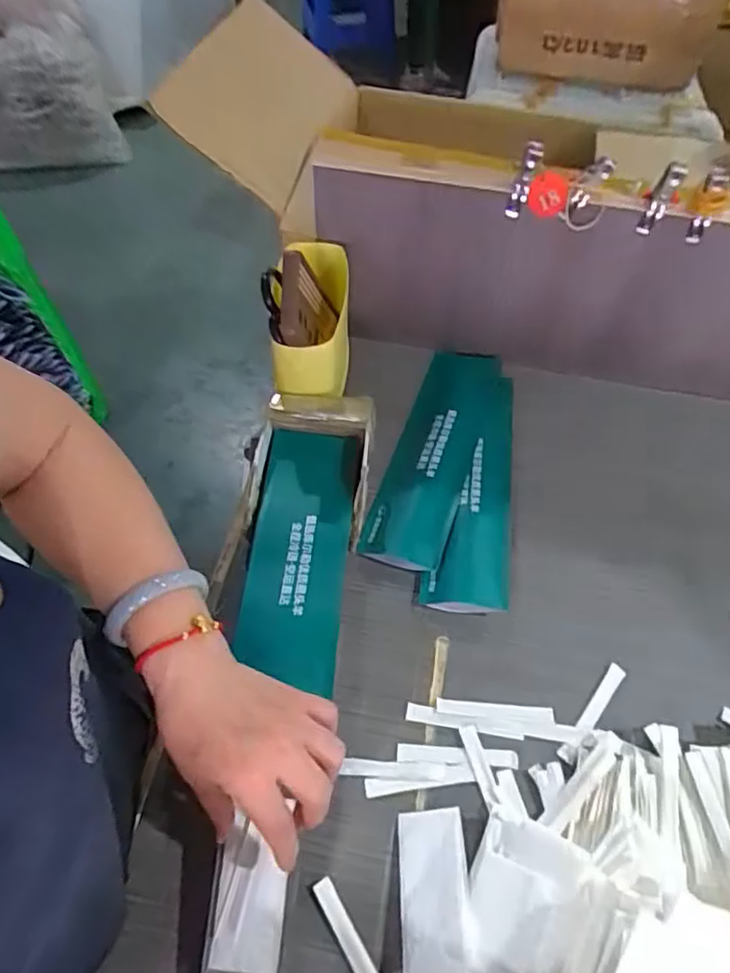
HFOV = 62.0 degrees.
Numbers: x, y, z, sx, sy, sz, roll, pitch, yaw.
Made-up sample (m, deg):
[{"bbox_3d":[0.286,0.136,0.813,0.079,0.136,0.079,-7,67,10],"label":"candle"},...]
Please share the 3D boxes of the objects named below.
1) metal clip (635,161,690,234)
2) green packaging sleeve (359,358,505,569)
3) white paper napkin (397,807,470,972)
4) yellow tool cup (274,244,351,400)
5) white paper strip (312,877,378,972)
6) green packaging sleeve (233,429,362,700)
[{"bbox_3d":[0.256,-0.248,0.523,0.019,0.063,0.017,27,60,16],"label":"metal clip"},{"bbox_3d":[0.074,-0.044,0.614,0.077,0.010,0.277,17,58,10],"label":"green packaging sleeve"},{"bbox_3d":[0.045,0.266,0.402,0.045,0.006,0.095,-12,41,12],"label":"white paper napkin"},{"bbox_3d":[-0.049,-0.163,0.606,0.073,0.074,0.153,0,57,-1],"label":"yellow tool cup"},{"bbox_3d":[-0.006,0.305,0.397,0.014,0.004,0.092,-27,61,-17],"label":"white paper strip"},{"bbox_3d":[-0.055,0.050,0.515,0.085,0.017,0.237,2,53,0],"label":"green packaging sleeve"}]

